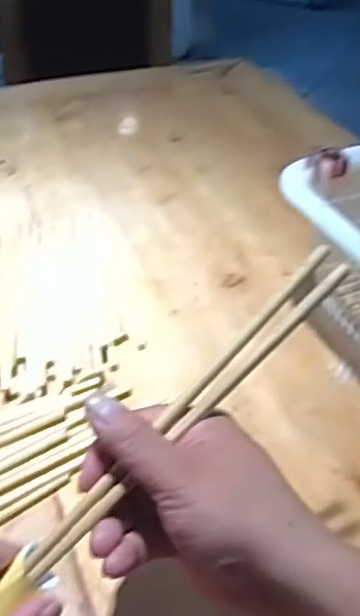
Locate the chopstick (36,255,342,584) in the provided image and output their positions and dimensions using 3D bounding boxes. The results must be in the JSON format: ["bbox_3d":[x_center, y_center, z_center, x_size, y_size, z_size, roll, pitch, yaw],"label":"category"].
[{"bbox_3d":[0.008,0.054,0.328,0.214,0.007,0.009,-43,52,-6],"label":"chopstick"}]

